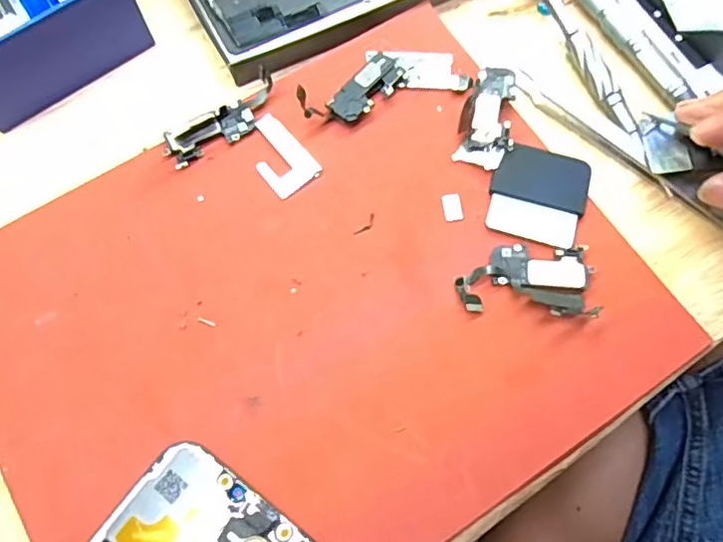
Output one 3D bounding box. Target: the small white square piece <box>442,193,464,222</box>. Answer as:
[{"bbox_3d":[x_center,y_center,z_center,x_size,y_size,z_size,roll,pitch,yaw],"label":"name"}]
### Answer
[{"bbox_3d":[0.038,-0.027,0.243,0.008,0.004,0.012,-9,72,-2],"label":"small white square piece"}]

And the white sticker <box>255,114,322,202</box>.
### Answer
[{"bbox_3d":[-0.036,-0.050,0.248,0.021,0.004,0.035,-37,75,-11],"label":"white sticker"}]

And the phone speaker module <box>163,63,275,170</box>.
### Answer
[{"bbox_3d":[-0.059,-0.065,0.252,0.055,0.004,0.019,-37,75,-11],"label":"phone speaker module"}]

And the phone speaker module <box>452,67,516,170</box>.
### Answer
[{"bbox_3d":[0.055,-0.066,0.252,0.022,0.007,0.045,12,72,4],"label":"phone speaker module"}]

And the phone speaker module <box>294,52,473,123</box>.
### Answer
[{"bbox_3d":[0.008,-0.085,0.257,0.073,0.007,0.031,-19,72,-6],"label":"phone speaker module"}]

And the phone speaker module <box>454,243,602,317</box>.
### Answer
[{"bbox_3d":[0.065,0.003,0.231,0.053,0.005,0.028,1,71,1],"label":"phone speaker module"}]

